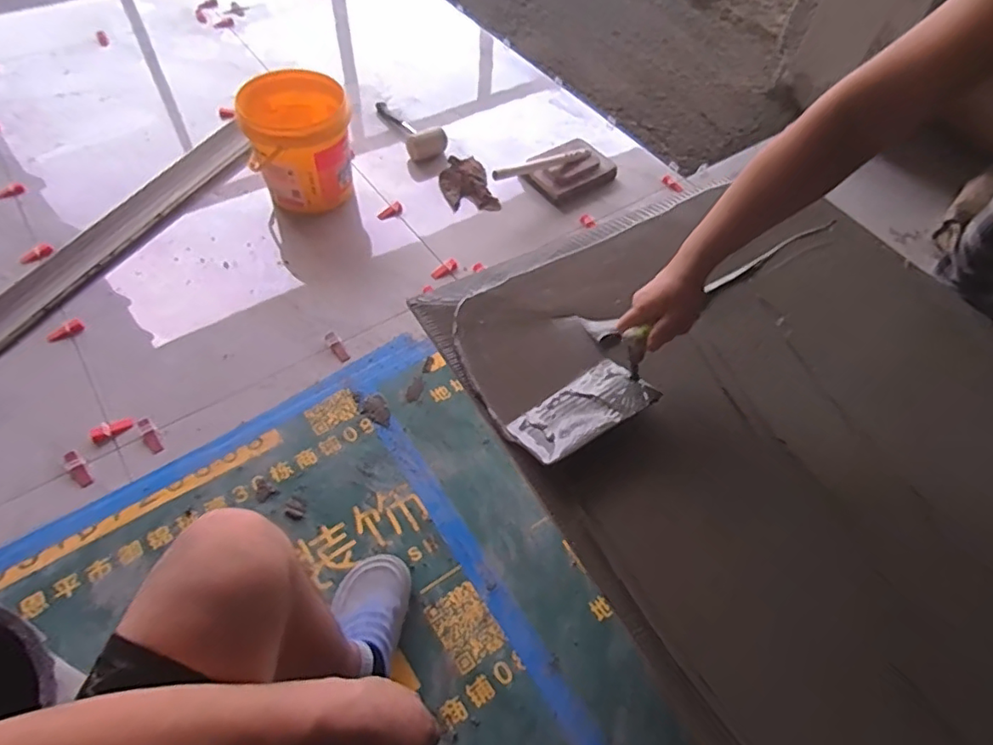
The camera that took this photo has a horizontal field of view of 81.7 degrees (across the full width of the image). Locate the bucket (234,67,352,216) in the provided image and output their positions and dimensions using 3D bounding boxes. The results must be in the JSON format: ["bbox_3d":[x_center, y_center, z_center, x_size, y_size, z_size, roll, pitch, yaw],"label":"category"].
[{"bbox_3d":[-0.468,-0.544,1.383,0.231,0.249,0.231,2,56,-3],"label":"bucket"}]

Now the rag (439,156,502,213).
[{"bbox_3d":[-0.078,-0.491,1.493,0.130,0.039,0.188,-16,59,-14],"label":"rag"}]

